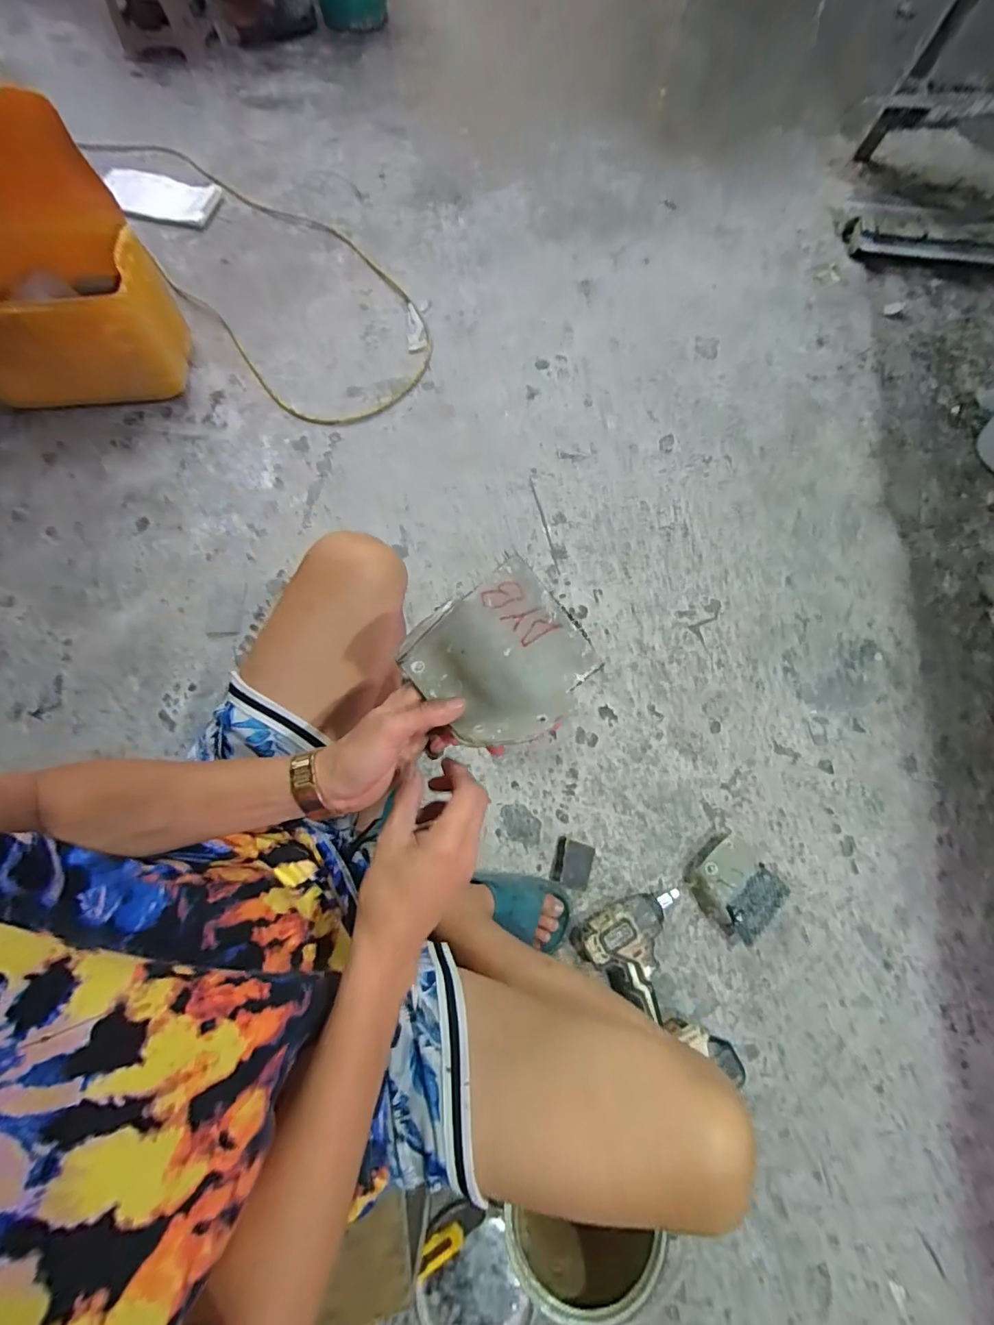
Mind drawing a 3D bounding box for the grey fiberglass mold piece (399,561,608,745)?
[{"bbox_3d":[0.006,-0.002,0.364,0.117,0.052,0.116,-36,73,-14],"label":"grey fiberglass mold piece"}]

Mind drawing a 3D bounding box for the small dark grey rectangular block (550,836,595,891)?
[{"bbox_3d":[0.122,0.321,0.807,0.062,0.021,0.070,15,69,5],"label":"small dark grey rectangular block"}]

